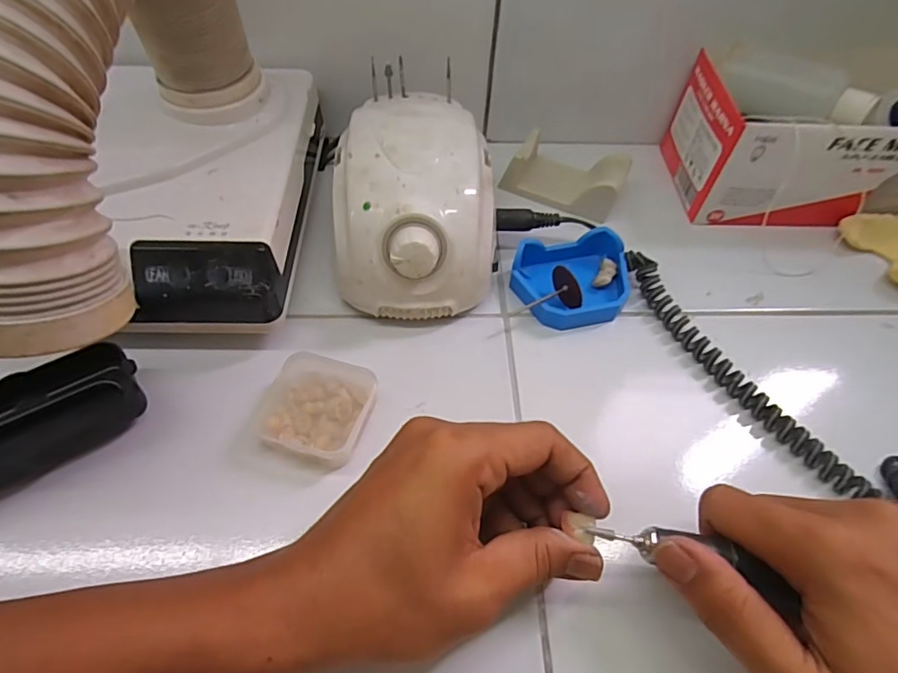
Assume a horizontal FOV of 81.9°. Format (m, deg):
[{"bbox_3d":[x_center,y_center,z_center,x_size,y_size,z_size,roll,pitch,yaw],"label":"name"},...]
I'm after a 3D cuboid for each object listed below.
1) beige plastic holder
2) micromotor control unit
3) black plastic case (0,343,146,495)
[{"bbox_3d":[0.092,-0.128,0.403,0.085,0.027,0.045,24,58,13],"label":"beige plastic holder"},{"bbox_3d":[-0.022,-0.086,0.345,0.096,0.081,0.140,0,56,-3],"label":"micromotor control unit"},{"bbox_3d":[-0.225,0.047,0.278,0.110,0.026,0.050,-30,63,-21],"label":"black plastic case"}]

